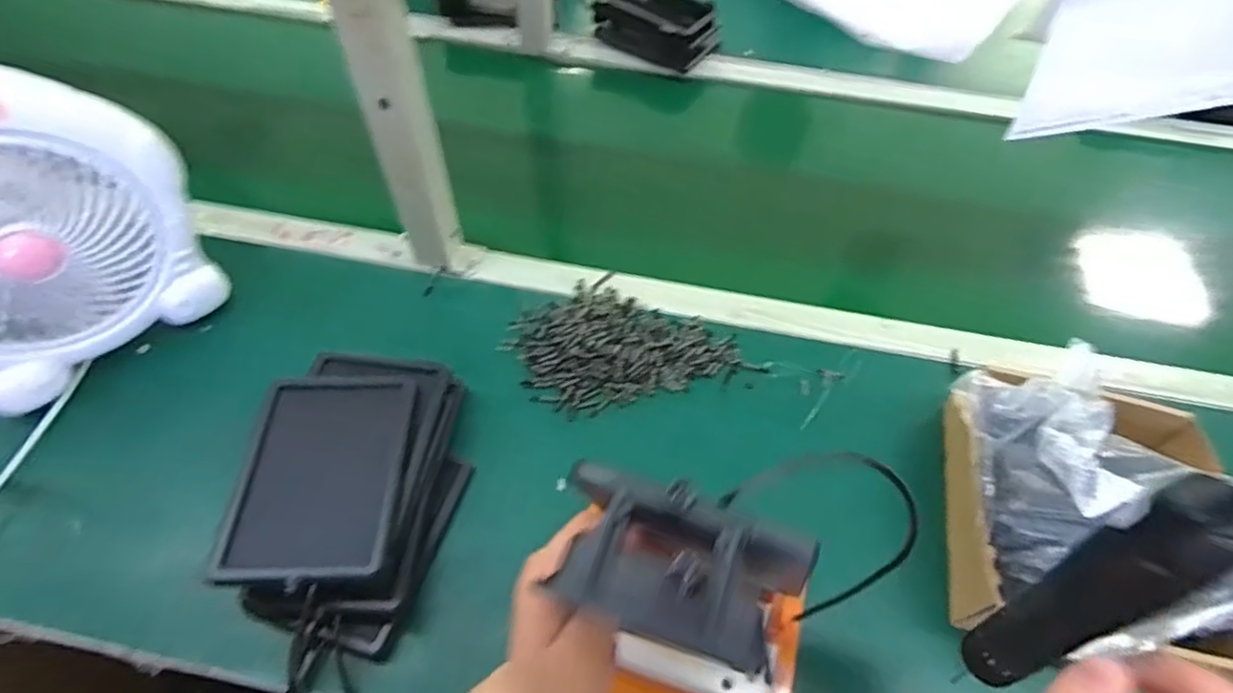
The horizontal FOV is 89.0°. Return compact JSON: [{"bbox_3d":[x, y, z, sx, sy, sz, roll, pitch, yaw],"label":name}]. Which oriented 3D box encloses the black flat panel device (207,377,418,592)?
[{"bbox_3d":[-0.219,0.095,0.472,0.114,0.022,0.158,-1,55,-2],"label":"black flat panel device"}]

